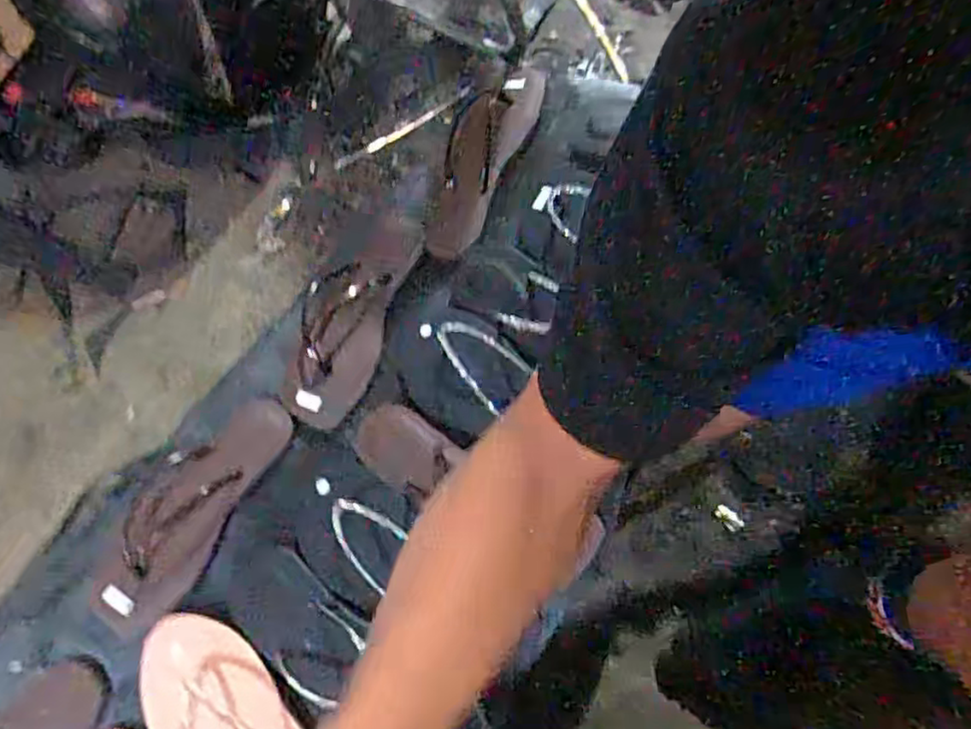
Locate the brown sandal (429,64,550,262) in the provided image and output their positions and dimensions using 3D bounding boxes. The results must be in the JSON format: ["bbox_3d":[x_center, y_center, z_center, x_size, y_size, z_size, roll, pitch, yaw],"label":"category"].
[{"bbox_3d":[-0.003,-0.238,0.761,0.080,0.040,0.266,23,70,9],"label":"brown sandal"}]

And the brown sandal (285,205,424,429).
[{"bbox_3d":[-0.138,-0.056,0.707,0.090,0.024,0.249,16,69,6],"label":"brown sandal"}]

